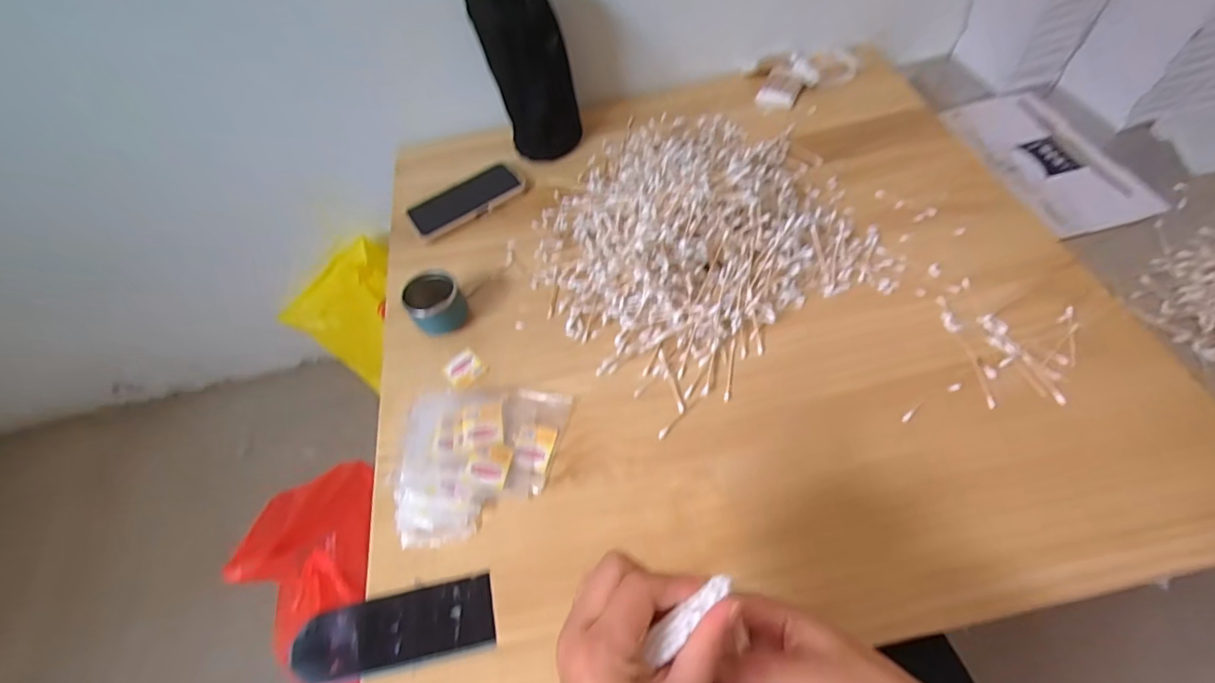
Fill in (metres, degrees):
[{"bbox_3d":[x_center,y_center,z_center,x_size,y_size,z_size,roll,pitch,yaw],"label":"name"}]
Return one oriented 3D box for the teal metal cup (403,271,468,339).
[{"bbox_3d":[-0.195,-0.044,0.594,0.063,0.052,0.054,-33,60,-14],"label":"teal metal cup"}]

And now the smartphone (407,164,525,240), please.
[{"bbox_3d":[-0.196,-0.197,0.717,0.155,0.010,0.072,-37,60,-15],"label":"smartphone"}]

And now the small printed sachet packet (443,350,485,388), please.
[{"bbox_3d":[-0.158,0.031,0.574,0.037,0.006,0.042,-36,60,-14],"label":"small printed sachet packet"}]

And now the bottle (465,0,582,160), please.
[{"bbox_3d":[-0.103,-0.355,0.672,0.099,0.243,0.076,27,64,22],"label":"bottle"}]

